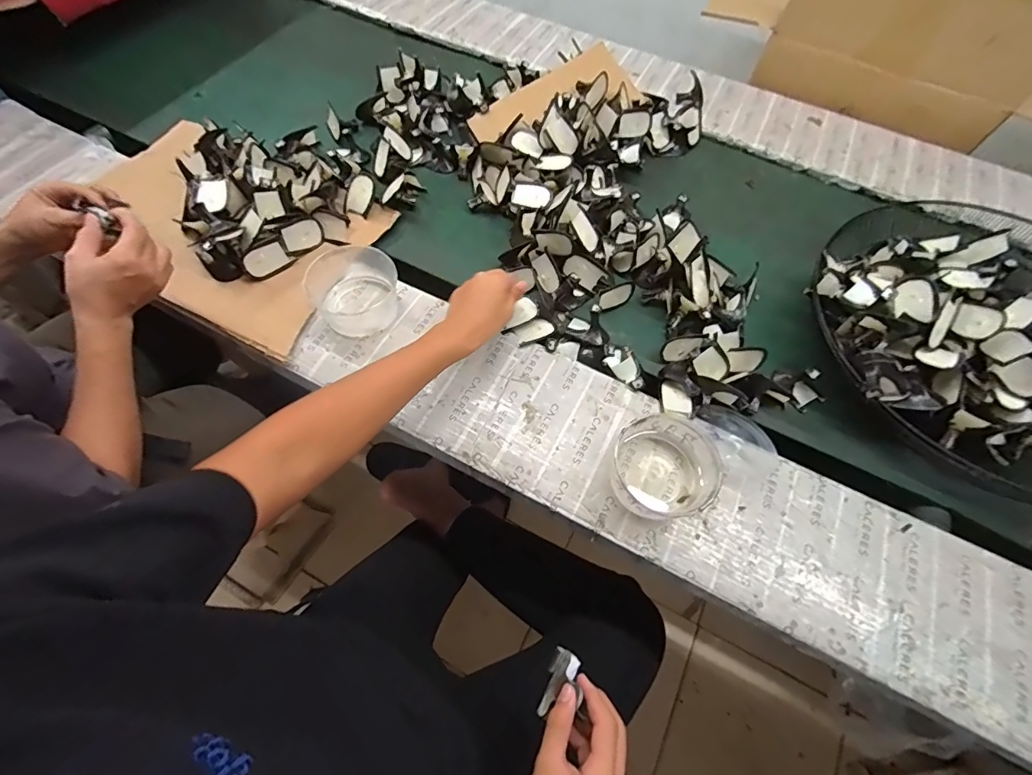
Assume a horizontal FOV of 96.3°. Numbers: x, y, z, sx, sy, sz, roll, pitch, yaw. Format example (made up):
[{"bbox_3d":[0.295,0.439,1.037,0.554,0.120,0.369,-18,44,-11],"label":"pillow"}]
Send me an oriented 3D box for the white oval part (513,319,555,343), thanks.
[{"bbox_3d":[0.028,-0.082,0.661,0.056,0.005,0.030,-30,68,-18],"label":"white oval part"}]

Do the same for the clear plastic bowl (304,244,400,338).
[{"bbox_3d":[-0.217,-0.131,0.637,0.111,0.059,0.124,-36,70,-20],"label":"clear plastic bowl"}]

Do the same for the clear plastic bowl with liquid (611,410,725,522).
[{"bbox_3d":[0.167,0.093,0.539,0.114,0.062,0.111,2,62,-3],"label":"clear plastic bowl with liquid"}]

